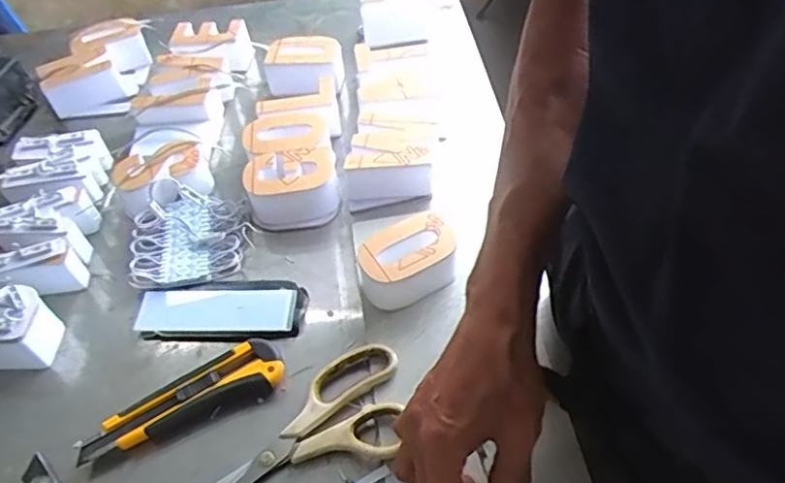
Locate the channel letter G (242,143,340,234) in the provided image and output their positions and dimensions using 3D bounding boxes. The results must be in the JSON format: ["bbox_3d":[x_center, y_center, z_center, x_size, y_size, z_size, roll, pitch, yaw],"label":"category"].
[{"bbox_3d":[-0.095,-0.048,0.599,0.085,0.051,0.063,-12,50,-5],"label":"channel letter G"}]

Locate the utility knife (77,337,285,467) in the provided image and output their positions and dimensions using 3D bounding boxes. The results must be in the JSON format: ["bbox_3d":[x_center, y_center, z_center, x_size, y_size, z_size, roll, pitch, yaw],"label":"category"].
[{"bbox_3d":[-0.159,0.125,0.474,0.153,0.020,0.040,-26,52,-16],"label":"utility knife"}]

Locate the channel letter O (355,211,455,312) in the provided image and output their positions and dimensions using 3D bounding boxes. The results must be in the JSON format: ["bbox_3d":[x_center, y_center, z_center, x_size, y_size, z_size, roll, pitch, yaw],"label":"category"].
[{"bbox_3d":[0.012,0.017,0.531,0.083,0.049,0.057,-24,52,-15],"label":"channel letter O"}]

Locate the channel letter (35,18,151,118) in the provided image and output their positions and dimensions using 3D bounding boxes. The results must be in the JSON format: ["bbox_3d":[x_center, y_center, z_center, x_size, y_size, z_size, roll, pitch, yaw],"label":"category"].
[{"bbox_3d":[-0.354,-0.211,0.751,0.090,0.055,0.136,-3,50,6],"label":"channel letter"}]

